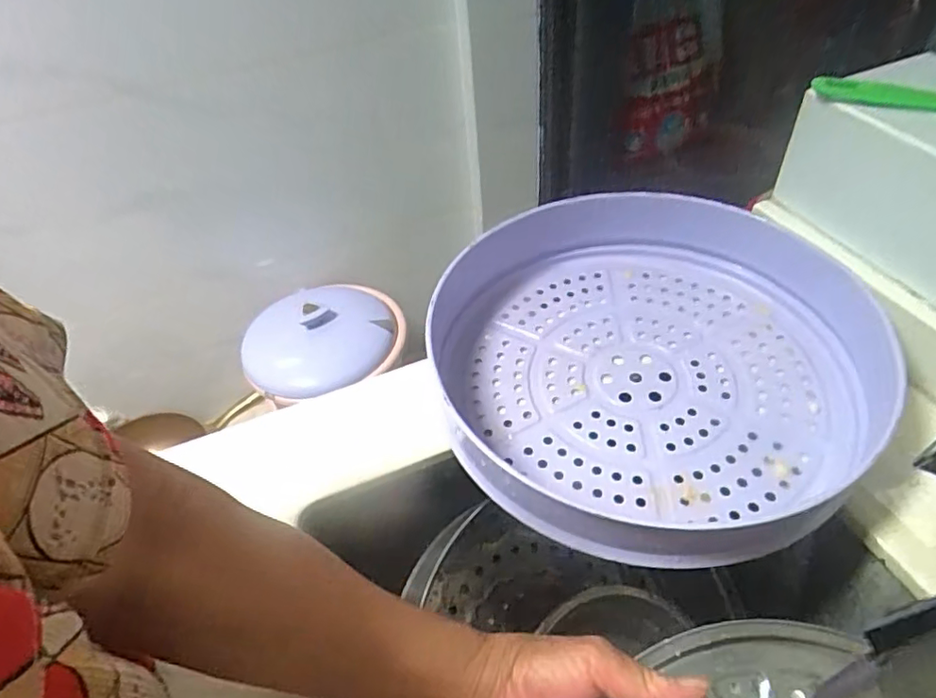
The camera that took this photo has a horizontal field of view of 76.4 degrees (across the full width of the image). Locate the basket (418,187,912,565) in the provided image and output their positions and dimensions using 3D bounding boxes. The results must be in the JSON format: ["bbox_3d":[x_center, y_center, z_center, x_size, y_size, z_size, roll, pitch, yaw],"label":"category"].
[{"bbox_3d":[0.133,-0.001,0.456,0.302,0.068,0.306,-3,46,3],"label":"basket"}]

